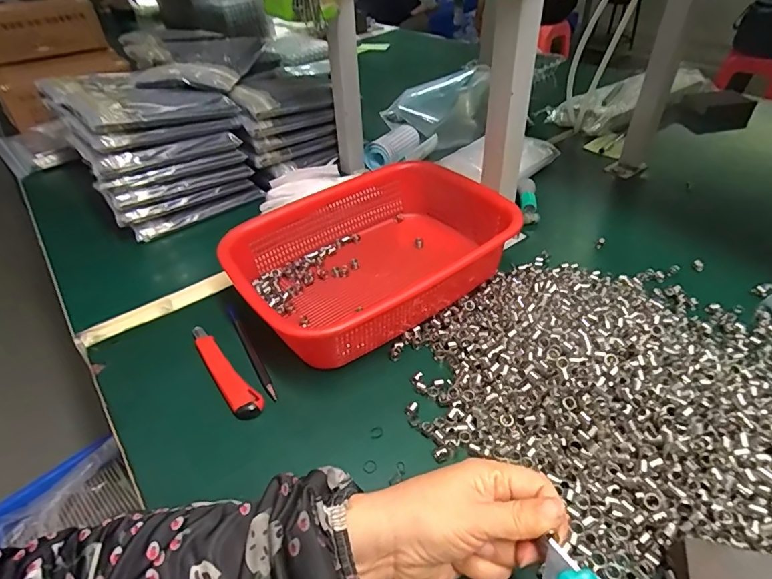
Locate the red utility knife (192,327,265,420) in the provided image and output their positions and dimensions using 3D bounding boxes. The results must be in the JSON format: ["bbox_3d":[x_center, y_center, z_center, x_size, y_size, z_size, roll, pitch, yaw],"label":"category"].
[{"bbox_3d":[-0.153,0.074,0.434,0.025,0.012,0.129,-27,44,-28],"label":"red utility knife"}]

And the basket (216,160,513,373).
[{"bbox_3d":[-0.013,-0.041,0.496,0.276,0.065,0.216,-30,45,-30],"label":"basket"}]

